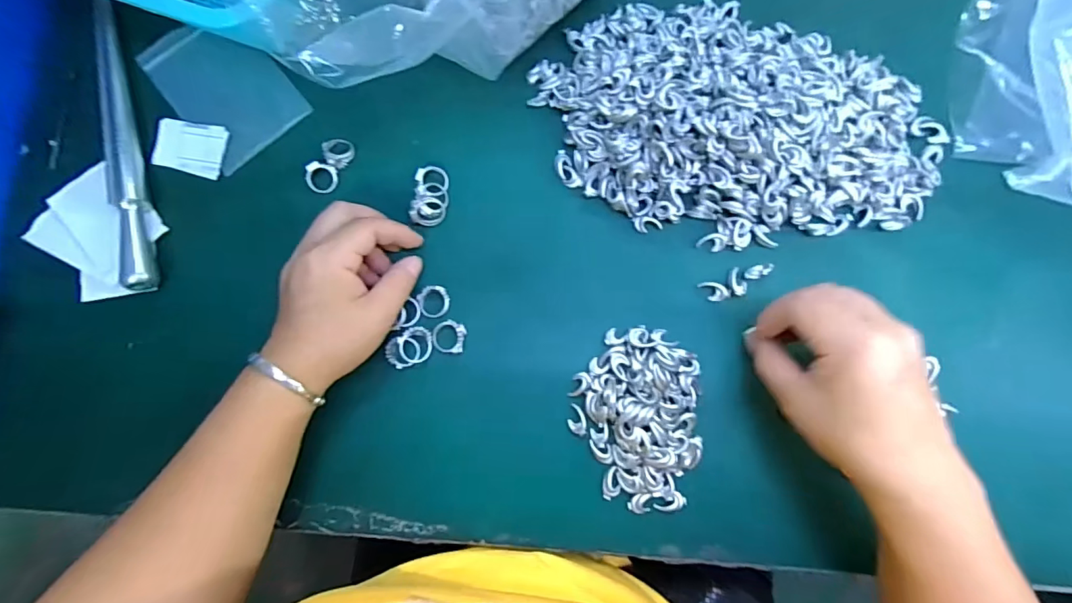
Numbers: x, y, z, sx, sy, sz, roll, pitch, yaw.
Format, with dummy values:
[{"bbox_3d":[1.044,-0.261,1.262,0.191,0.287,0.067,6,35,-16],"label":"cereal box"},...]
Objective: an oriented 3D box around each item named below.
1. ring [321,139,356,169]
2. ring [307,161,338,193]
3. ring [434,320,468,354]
[{"bbox_3d":[-0.144,-0.109,0.354,0.020,0.011,0.021,0,82,2],"label":"ring"},{"bbox_3d":[-0.154,-0.089,0.351,0.021,0.004,0.022,-9,113,-23],"label":"ring"},{"bbox_3d":[-0.060,0.024,0.335,0.022,0.008,0.021,0,82,2],"label":"ring"}]

